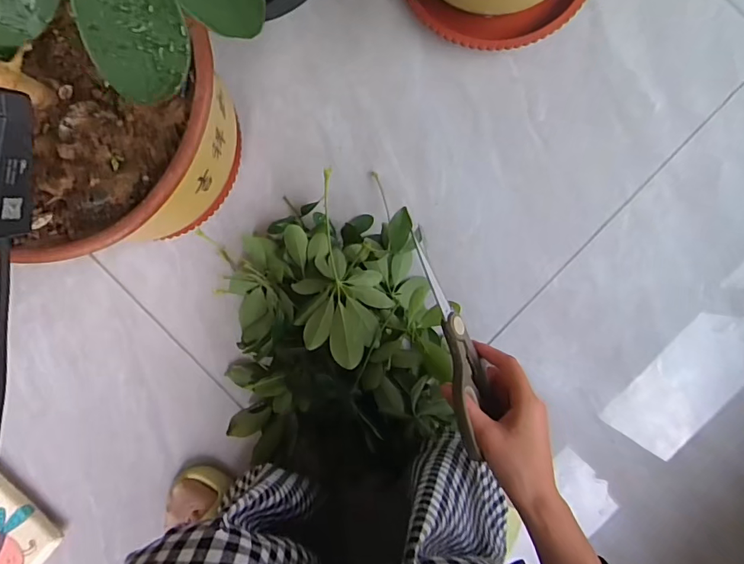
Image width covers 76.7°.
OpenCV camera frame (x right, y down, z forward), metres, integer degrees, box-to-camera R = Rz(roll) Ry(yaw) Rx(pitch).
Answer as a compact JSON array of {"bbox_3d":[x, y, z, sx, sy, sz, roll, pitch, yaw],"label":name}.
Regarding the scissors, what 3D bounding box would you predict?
[{"bbox_3d":[0.081,0.054,0.447,0.041,0.058,0.201,-15,85,3],"label":"scissors"}]

